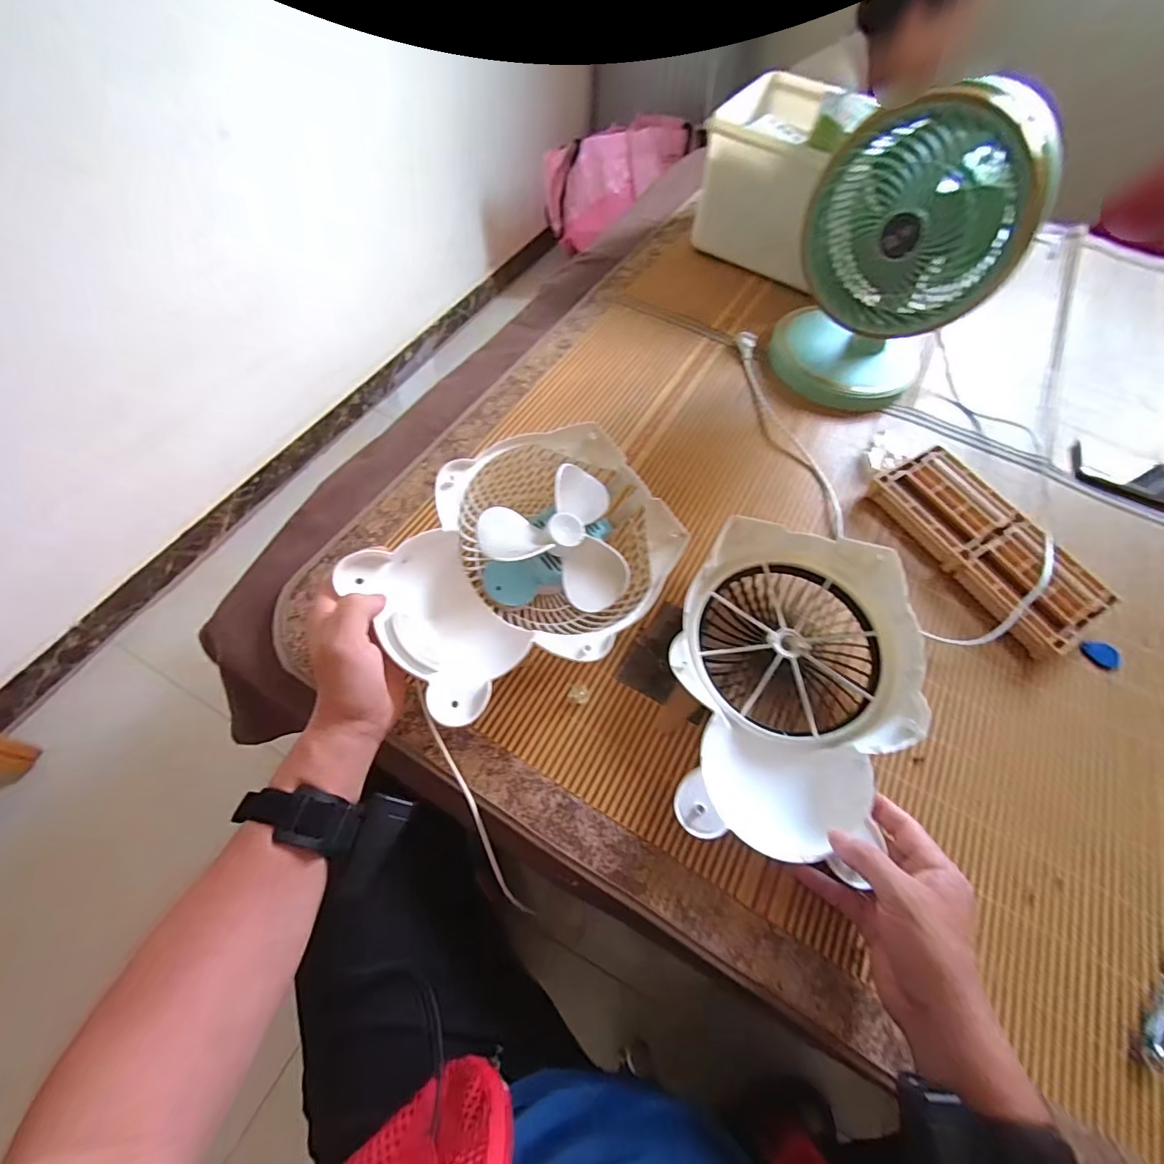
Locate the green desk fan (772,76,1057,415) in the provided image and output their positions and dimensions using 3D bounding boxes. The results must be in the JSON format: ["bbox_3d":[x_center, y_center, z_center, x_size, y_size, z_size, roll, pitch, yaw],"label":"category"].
[{"bbox_3d":[0.399,-0.408,0.628,0.215,0.318,0.186,34,65,15],"label":"green desk fan"}]

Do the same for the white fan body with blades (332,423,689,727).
[{"bbox_3d":[-0.059,-0.013,0.510,0.311,0.097,0.223,-40,88,-26],"label":"white fan body with blades"}]

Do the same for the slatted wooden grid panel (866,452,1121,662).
[{"bbox_3d":[0.479,-0.045,0.595,0.131,0.039,0.267,-26,65,-16],"label":"slatted wooden grid panel"}]

